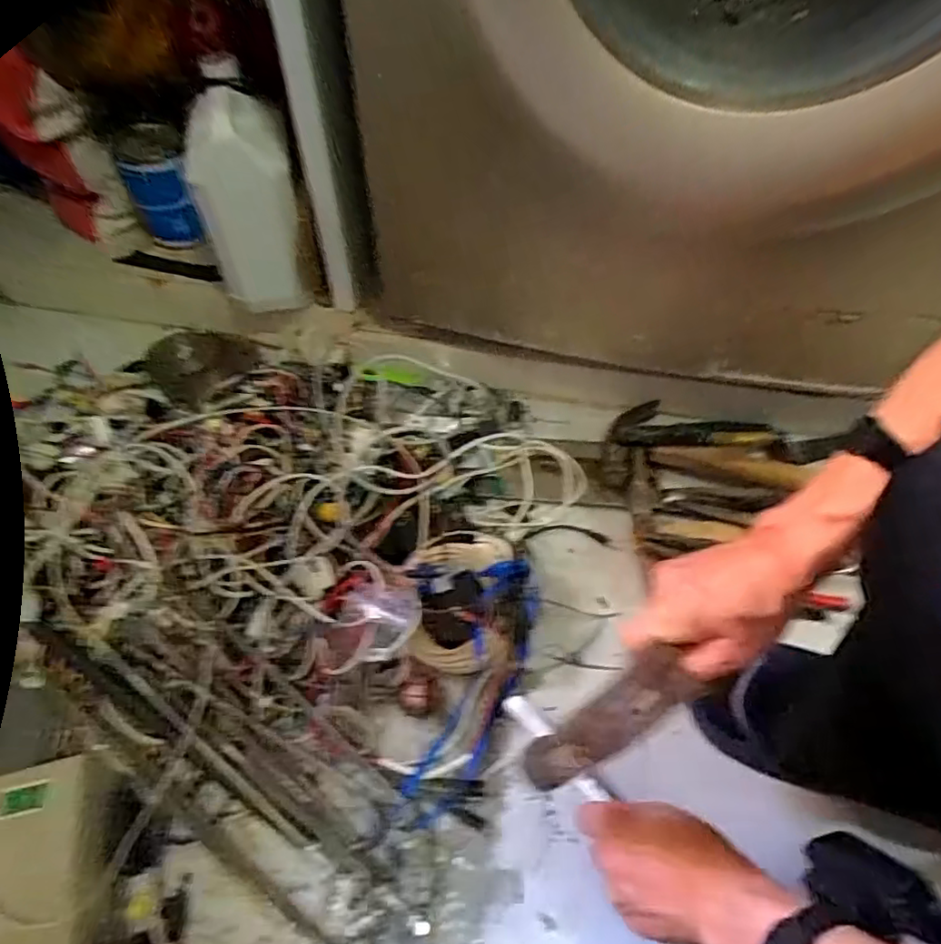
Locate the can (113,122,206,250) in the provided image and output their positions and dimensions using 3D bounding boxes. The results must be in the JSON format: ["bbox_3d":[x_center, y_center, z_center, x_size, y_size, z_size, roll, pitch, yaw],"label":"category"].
[{"bbox_3d":[-0.401,-0.373,0.783,0.090,0.118,0.080,-21,60,-14],"label":"can"}]

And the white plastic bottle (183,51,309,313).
[{"bbox_3d":[-0.243,-0.297,0.671,0.104,0.215,0.122,-13,58,-9],"label":"white plastic bottle"}]

